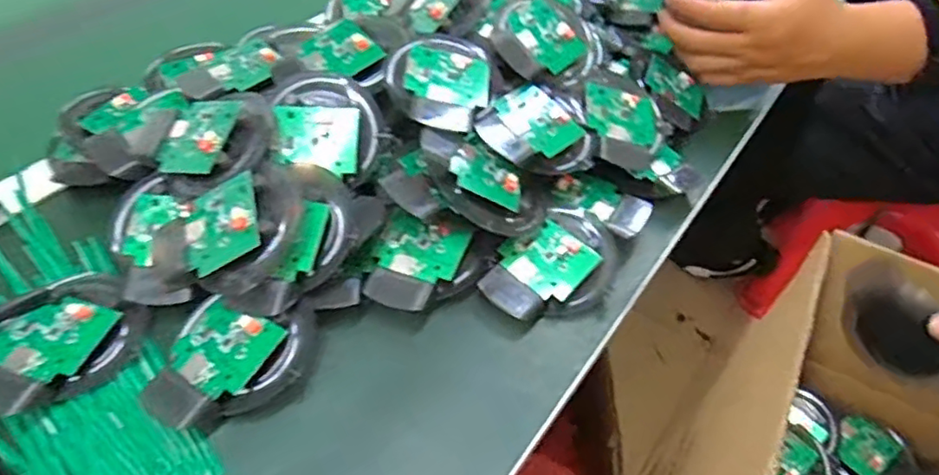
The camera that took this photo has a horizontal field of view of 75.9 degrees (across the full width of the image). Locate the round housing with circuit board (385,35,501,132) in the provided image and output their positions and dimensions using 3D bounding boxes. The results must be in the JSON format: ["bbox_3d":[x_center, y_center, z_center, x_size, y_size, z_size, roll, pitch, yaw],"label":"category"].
[{"bbox_3d":[-0.014,-0.115,0.443,0.086,0.016,0.083,8,55,-11],"label":"round housing with circuit board"}]

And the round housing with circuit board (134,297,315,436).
[{"bbox_3d":[-0.142,0.073,0.357,0.086,0.019,0.080,0,50,0],"label":"round housing with circuit board"}]

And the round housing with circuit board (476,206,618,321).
[{"bbox_3d":[0.059,0.021,0.424,0.104,0.021,0.066,-32,59,-27],"label":"round housing with circuit board"}]

